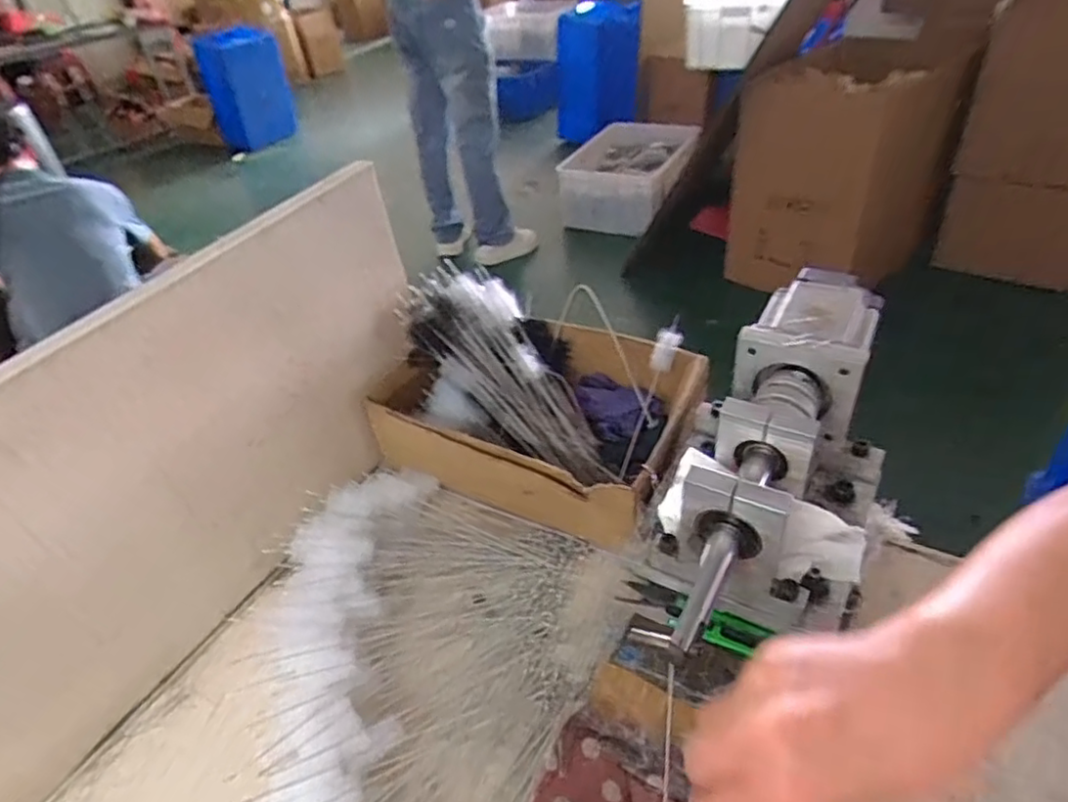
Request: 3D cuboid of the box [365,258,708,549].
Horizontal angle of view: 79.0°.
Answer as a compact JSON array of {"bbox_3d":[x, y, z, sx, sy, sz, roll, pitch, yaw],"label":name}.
[{"bbox_3d":[0.001,-0.008,0.614,0.277,0.128,0.193,16,44,26],"label":"box"}]

